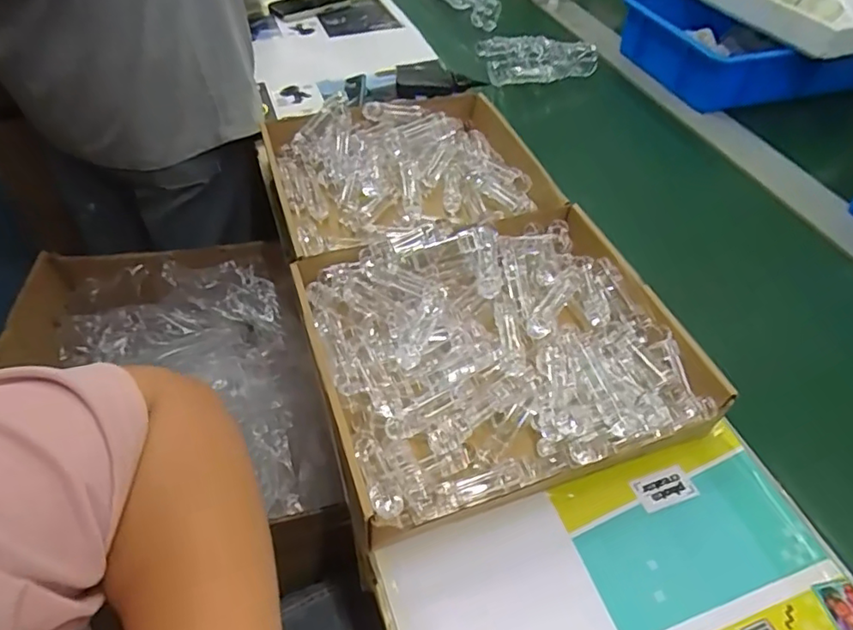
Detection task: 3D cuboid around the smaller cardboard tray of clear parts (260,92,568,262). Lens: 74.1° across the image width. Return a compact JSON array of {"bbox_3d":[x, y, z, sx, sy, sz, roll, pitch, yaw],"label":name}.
[{"bbox_3d":[-0.018,-0.166,0.684,0.320,0.063,0.296,-14,51,-15],"label":"smaller cardboard tray of clear parts"}]

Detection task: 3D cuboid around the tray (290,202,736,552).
[{"bbox_3d":[0.064,0.026,0.518,0.318,0.061,0.278,-14,51,-15],"label":"tray"}]

